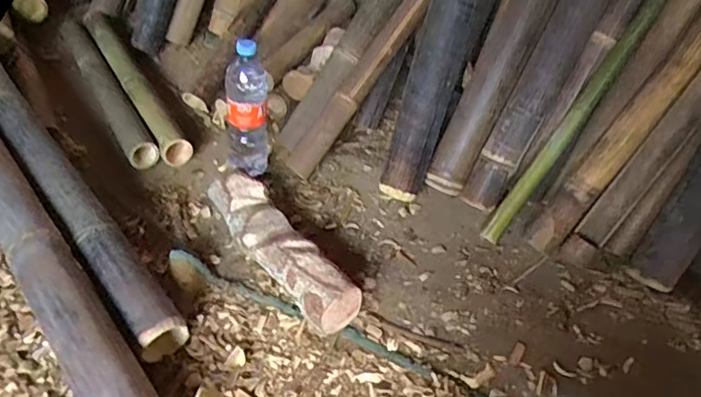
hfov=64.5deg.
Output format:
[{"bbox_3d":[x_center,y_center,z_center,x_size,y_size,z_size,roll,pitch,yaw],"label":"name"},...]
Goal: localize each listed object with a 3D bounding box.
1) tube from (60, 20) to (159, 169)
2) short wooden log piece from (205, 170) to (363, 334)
[{"bbox_3d":[-0.515,-0.233,1.152,0.057,0.051,0.609,-20,45,-26],"label":"tube"},{"bbox_3d":[-0.109,0.069,0.805,0.081,0.069,0.325,-24,47,-30],"label":"short wooden log piece"}]

